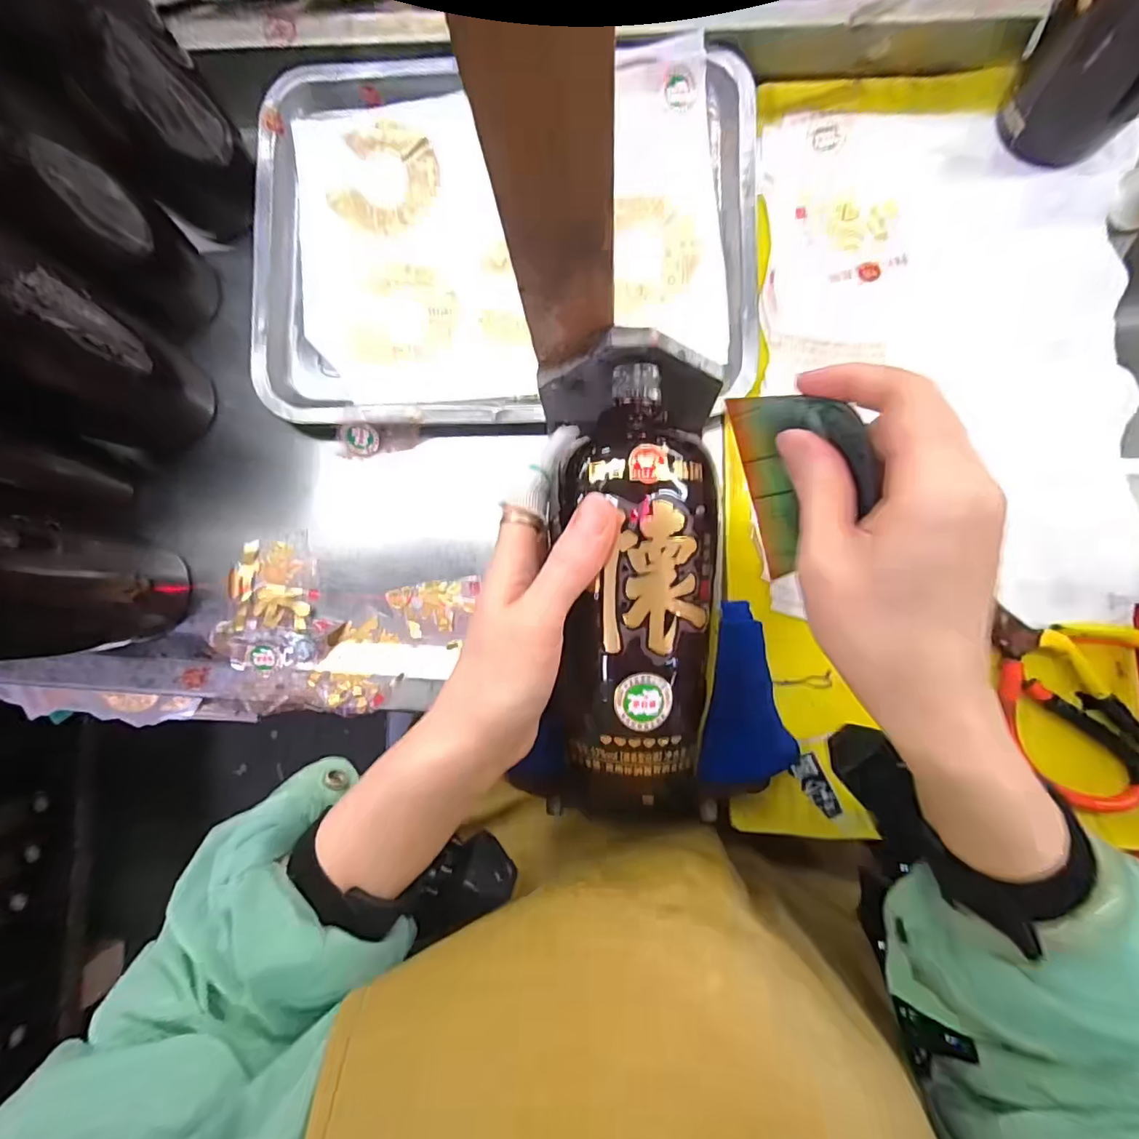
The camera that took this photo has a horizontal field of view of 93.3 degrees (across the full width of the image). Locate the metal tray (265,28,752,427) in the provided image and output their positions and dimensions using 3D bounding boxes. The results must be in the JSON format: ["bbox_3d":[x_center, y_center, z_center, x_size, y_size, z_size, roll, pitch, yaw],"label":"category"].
[{"bbox_3d":[-0.048,-0.237,0.381,0.346,0.027,0.269,0,85,5],"label":"metal tray"}]

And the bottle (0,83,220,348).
[{"bbox_3d":[-0.293,-0.209,0.300,0.061,0.171,0.076,41,89,7],"label":"bottle"}]

